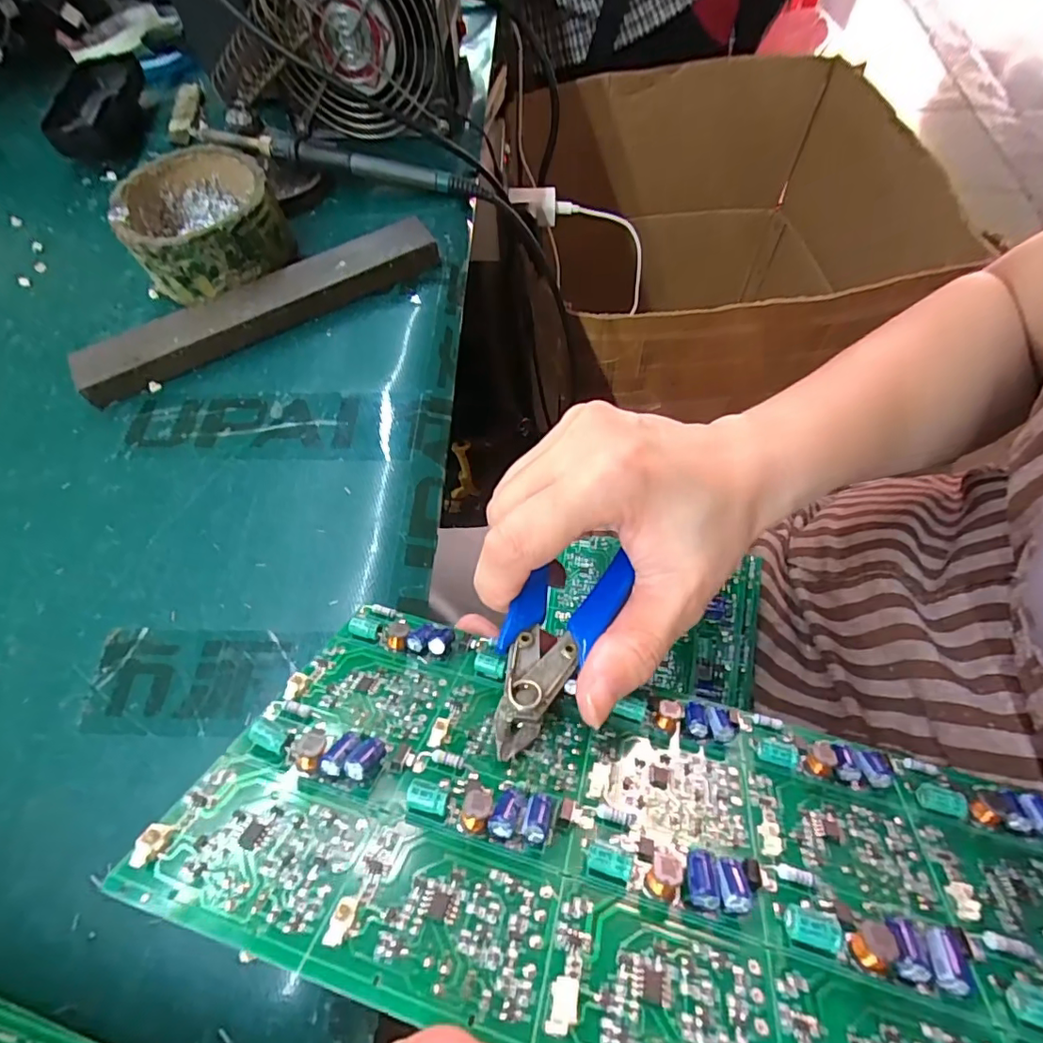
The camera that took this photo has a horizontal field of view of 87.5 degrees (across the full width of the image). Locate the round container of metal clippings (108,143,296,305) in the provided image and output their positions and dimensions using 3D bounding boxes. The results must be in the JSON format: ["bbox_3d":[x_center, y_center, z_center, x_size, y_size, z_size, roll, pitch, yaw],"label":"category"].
[{"bbox_3d":[-0.189,-0.178,0.330,0.085,0.046,0.082,-1,62,2],"label":"round container of metal clippings"}]

